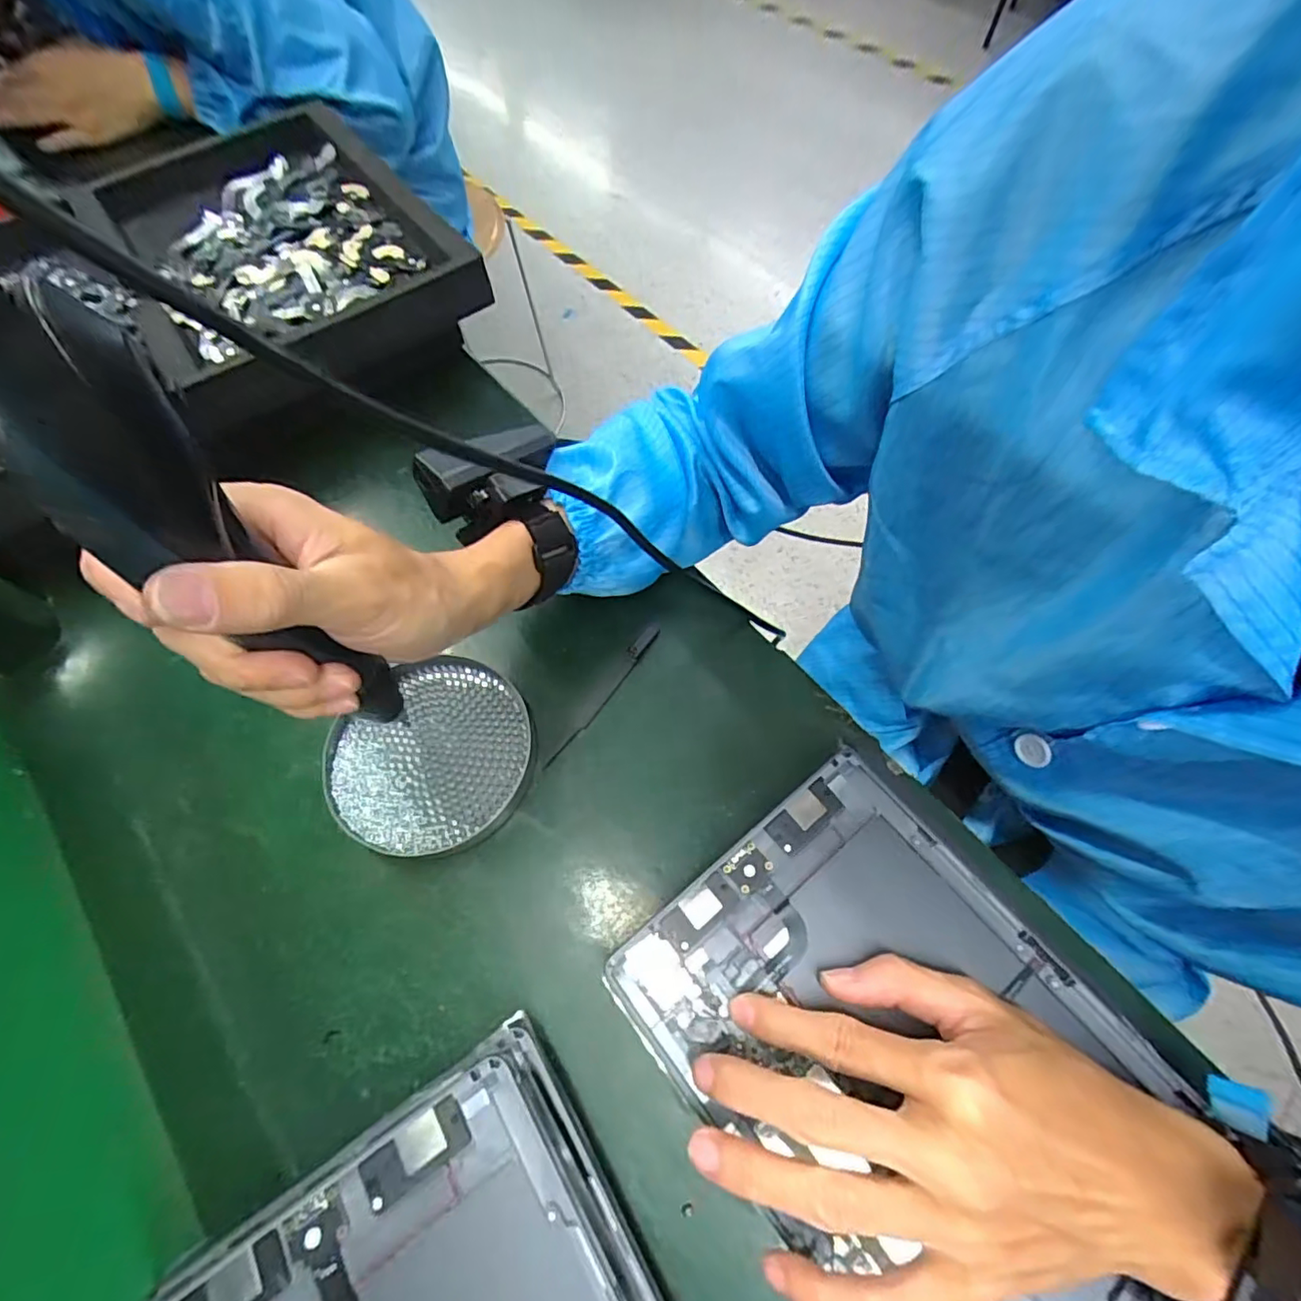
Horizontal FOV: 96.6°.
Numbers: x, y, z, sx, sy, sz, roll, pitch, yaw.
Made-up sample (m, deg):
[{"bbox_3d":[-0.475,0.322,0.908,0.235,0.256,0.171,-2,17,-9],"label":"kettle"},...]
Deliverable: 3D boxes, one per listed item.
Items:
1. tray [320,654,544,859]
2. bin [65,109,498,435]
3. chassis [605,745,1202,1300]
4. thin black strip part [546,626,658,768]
[{"bbox_3d":[-0.124,0.059,0.336,0.108,0.020,0.110,-1,66,3],"label":"tray"},{"bbox_3d":[-0.294,-0.317,0.451,0.223,0.046,0.305,-34,69,-11],"label":"bin"},{"bbox_3d":[0.122,0.186,0.254,0.169,0.016,0.251,-38,69,-13],"label":"chassis"},{"bbox_3d":[-0.027,0.027,0.357,0.010,0.007,0.112,30,71,15],"label":"thin black strip part"}]

